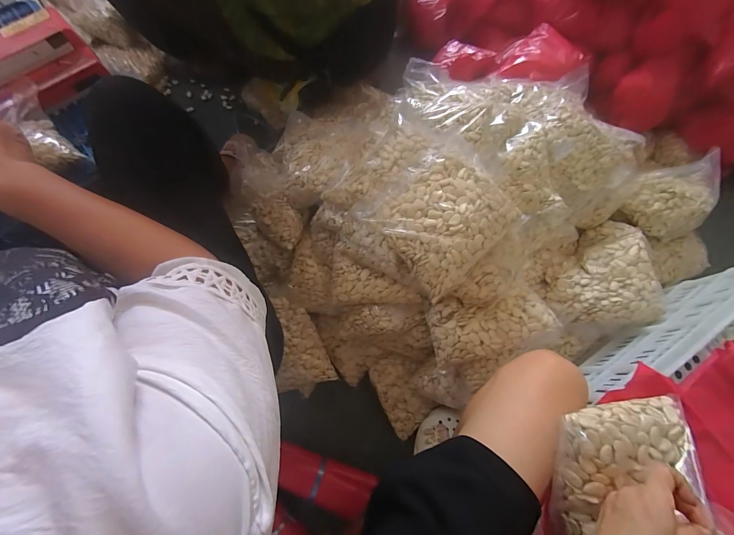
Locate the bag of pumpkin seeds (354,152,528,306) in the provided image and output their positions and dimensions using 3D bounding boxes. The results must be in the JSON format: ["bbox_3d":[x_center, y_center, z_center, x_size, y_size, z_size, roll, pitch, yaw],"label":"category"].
[{"bbox_3d":[0.131,-0.089,0.542,0.228,0.057,0.200,-42,76,-13],"label":"bag of pumpkin seeds"}]

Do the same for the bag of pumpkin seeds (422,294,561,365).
[{"bbox_3d":[0.244,0.112,0.594,0.245,0.056,0.120,-8,71,-2],"label":"bag of pumpkin seeds"}]

